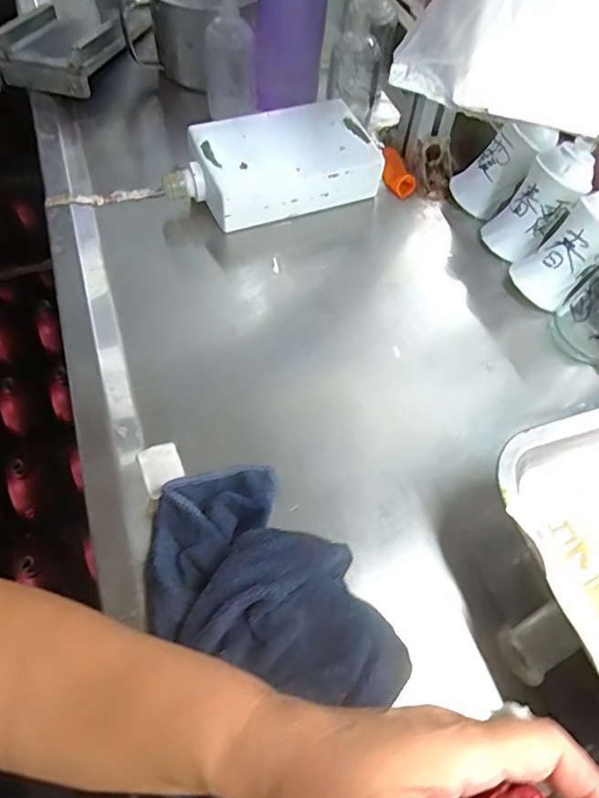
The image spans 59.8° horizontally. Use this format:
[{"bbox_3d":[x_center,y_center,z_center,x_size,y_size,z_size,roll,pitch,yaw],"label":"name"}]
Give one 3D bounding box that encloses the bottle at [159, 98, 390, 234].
[{"bbox_3d":[-0.028,-0.235,0.520,0.207,0.051,0.107,-20,62,-13],"label":"bottle"}]

